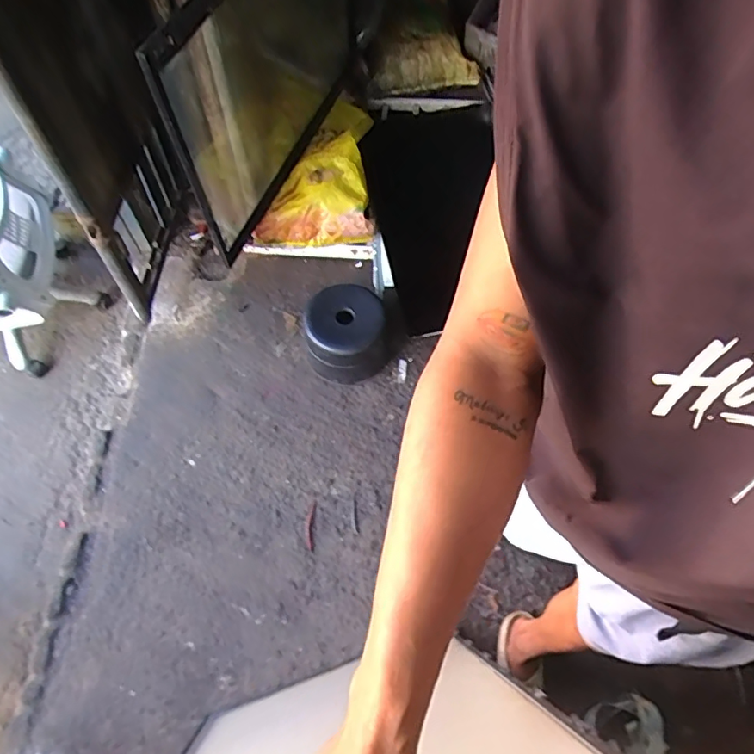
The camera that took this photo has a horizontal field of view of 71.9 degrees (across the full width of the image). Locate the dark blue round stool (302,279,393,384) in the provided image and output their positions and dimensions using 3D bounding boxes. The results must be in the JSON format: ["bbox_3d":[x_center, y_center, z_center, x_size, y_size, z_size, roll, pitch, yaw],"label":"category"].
[{"bbox_3d":[-0.084,-0.126,1.496,0.244,0.179,0.256,6,62,2],"label":"dark blue round stool"}]

